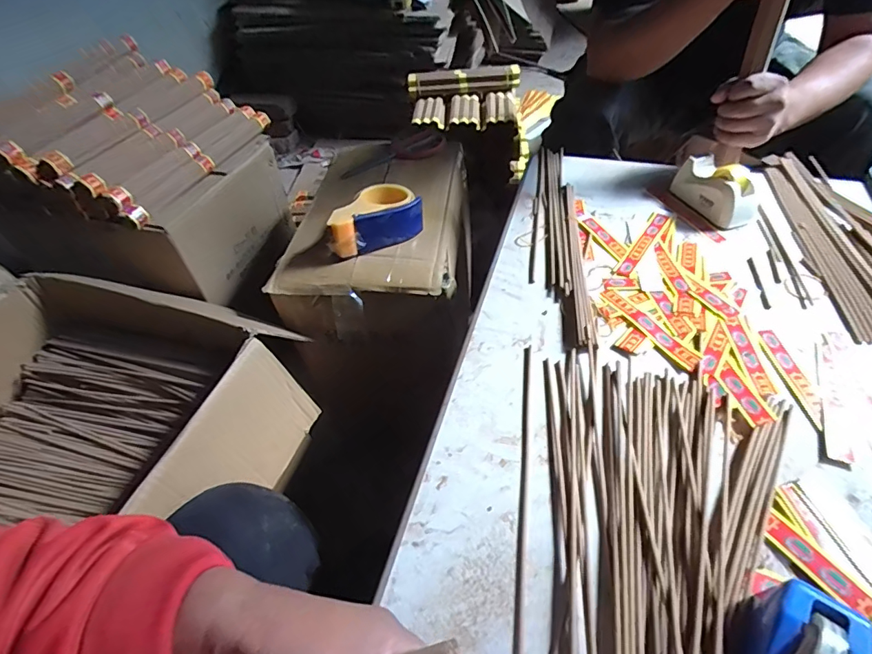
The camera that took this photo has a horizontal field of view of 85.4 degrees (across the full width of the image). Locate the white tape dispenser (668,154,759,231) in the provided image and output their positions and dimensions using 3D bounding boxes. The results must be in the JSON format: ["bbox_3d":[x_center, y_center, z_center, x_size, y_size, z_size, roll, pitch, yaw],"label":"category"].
[{"bbox_3d":[0.397,-0.197,0.668,0.059,0.060,0.117,-16,48,-9],"label":"white tape dispenser"}]

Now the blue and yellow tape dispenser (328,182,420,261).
[{"bbox_3d":[-0.099,-0.170,0.727,0.143,0.061,0.098,-20,49,-13],"label":"blue and yellow tape dispenser"}]

